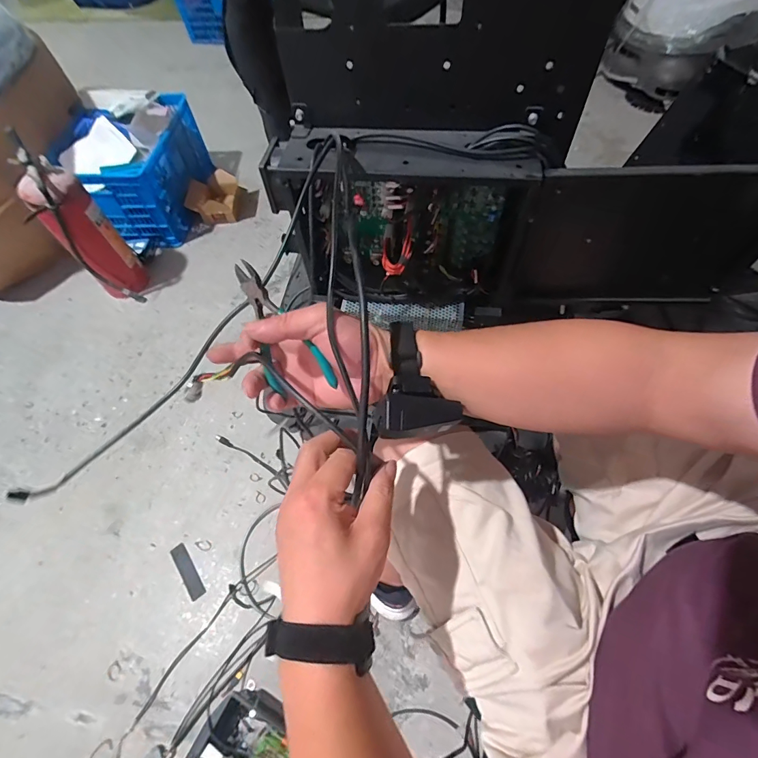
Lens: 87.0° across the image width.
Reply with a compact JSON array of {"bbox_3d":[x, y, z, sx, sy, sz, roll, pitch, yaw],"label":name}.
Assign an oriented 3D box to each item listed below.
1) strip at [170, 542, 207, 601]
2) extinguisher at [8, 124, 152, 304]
[{"bbox_3d":[-0.411,0.412,0.858,0.032,0.008,0.123,-35,65,-17],"label":"strip"},{"bbox_3d":[-0.798,-0.412,1.090,0.132,0.400,0.169,-3,60,0],"label":"extinguisher"}]

